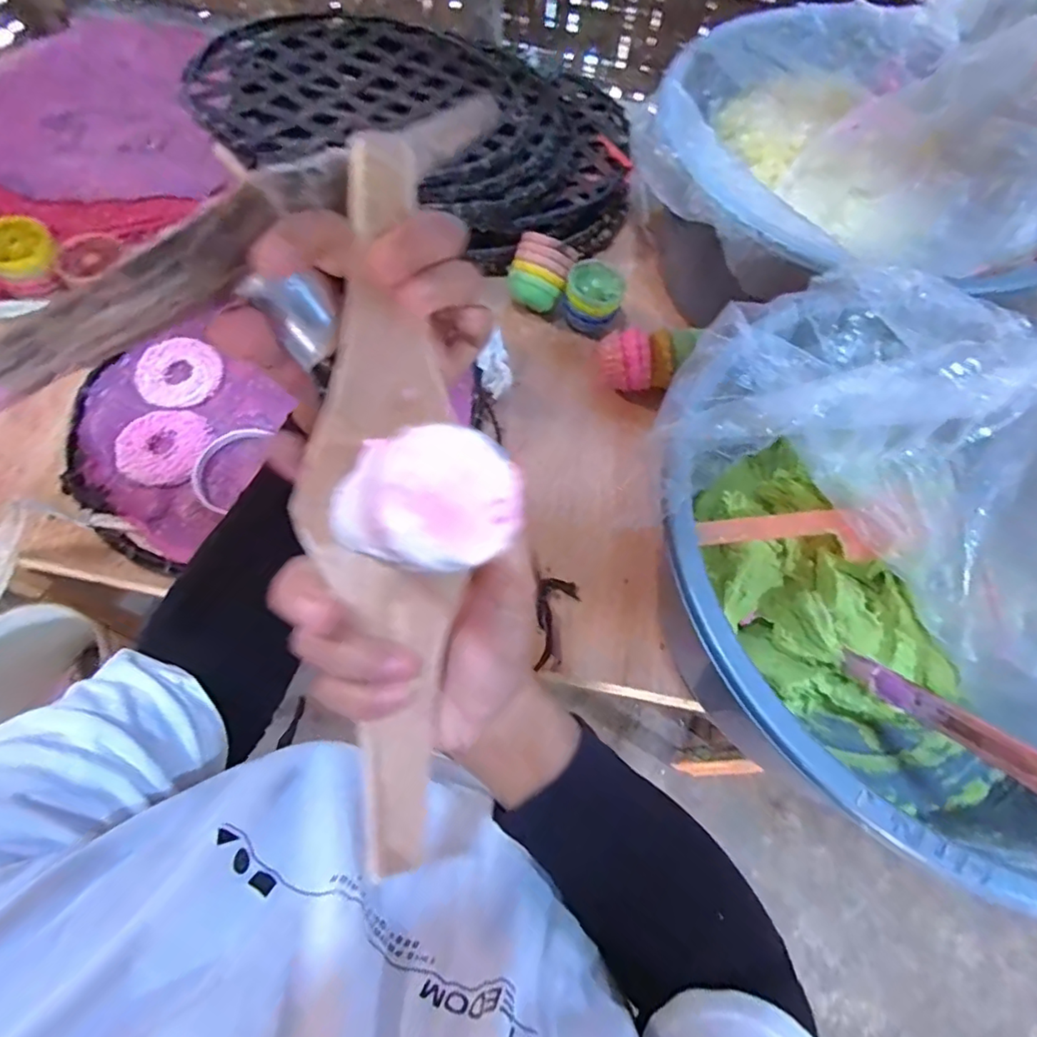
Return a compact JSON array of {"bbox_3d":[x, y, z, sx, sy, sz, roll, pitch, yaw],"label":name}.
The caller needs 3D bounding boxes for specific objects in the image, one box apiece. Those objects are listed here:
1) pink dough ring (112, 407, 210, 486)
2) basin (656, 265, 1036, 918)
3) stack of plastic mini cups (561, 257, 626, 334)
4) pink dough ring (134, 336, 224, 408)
[{"bbox_3d":[-0.328,-0.069,0.515,0.074,0.007,0.080,1,66,-3],"label":"pink dough ring"},{"bbox_3d":[0.289,0.039,0.409,0.393,0.218,0.374,1,66,-3],"label":"basin"},{"bbox_3d":[0.082,-0.241,0.618,0.062,0.052,0.062,16,66,4],"label":"stack of plastic mini cups"},{"bbox_3d":[-0.334,-0.143,0.545,0.078,0.011,0.073,1,66,-3],"label":"pink dough ring"}]

